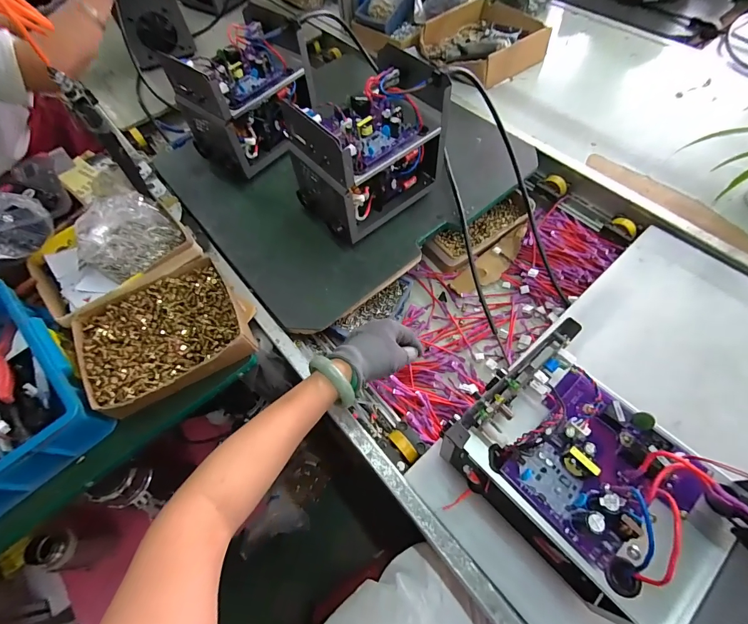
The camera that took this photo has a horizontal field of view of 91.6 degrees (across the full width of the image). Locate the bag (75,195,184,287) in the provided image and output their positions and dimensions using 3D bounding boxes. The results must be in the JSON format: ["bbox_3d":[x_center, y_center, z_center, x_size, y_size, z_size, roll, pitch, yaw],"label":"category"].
[{"bbox_3d":[-0.392,-0.121,0.574,0.133,0.064,0.147,36,69,21],"label":"bag"}]

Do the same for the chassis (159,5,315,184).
[{"bbox_3d":[-0.245,-0.406,0.702,0.183,0.196,0.224,33,69,20],"label":"chassis"}]

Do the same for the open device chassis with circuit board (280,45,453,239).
[{"bbox_3d":[-0.012,-0.258,0.601,0.224,0.190,0.156,-38,65,-16],"label":"open device chassis with circuit board"}]

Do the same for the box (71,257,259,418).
[{"bbox_3d":[-0.297,0.038,0.535,0.221,0.059,0.194,-34,64,-14],"label":"box"}]

